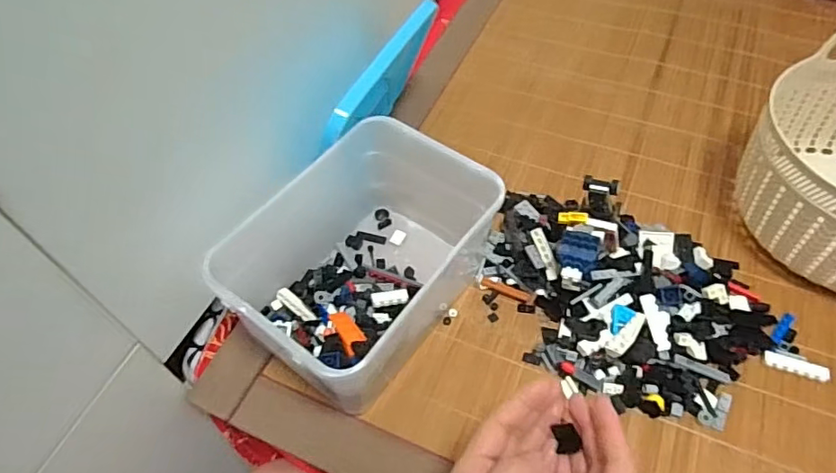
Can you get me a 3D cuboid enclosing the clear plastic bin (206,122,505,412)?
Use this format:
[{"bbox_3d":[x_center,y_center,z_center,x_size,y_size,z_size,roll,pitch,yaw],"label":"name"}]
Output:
[{"bbox_3d":[-0.045,0.027,0.468,0.151,0.118,0.209,29,60,23],"label":"clear plastic bin"}]

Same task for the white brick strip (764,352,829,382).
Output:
[{"bbox_3d":[0.314,0.108,0.454,0.047,0.011,0.012,16,56,15],"label":"white brick strip"}]

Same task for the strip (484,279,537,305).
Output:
[{"bbox_3d":[0.084,0.050,0.510,0.050,0.004,0.009,19,57,17],"label":"strip"}]

